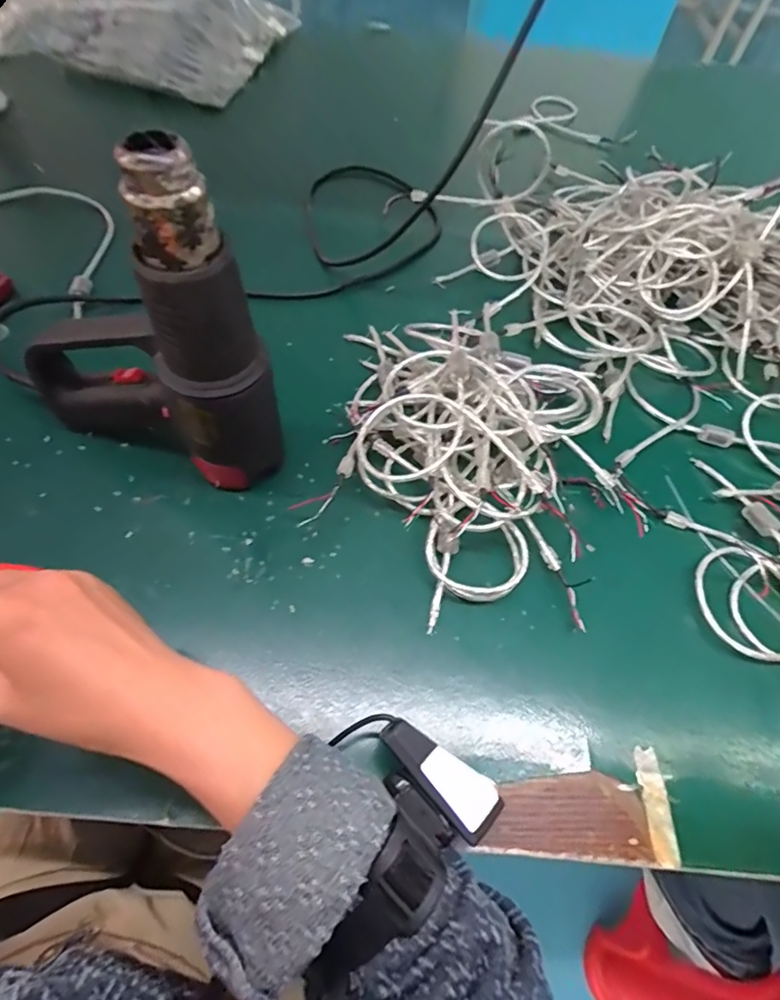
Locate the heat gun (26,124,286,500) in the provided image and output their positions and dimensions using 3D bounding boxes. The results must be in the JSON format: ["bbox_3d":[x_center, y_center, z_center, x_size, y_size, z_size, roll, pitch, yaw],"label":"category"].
[{"bbox_3d":[-0.168,-0.103,0.319,0.175,0.219,0.068,22,61,8],"label":"heat gun"}]

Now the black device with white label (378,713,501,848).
[{"bbox_3d":[0.028,0.145,0.271,0.029,0.011,0.070,-39,70,-23],"label":"black device with white label"}]

